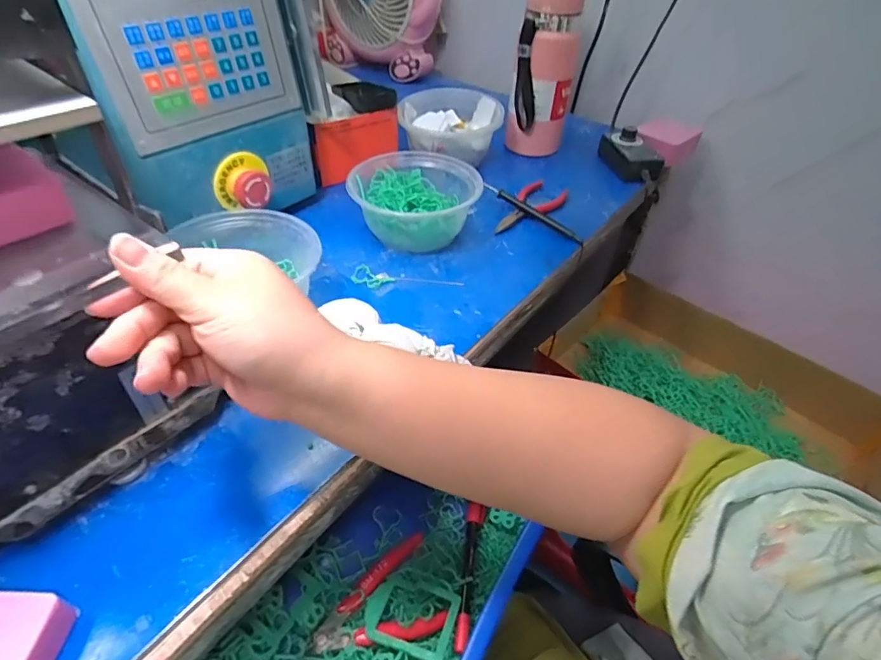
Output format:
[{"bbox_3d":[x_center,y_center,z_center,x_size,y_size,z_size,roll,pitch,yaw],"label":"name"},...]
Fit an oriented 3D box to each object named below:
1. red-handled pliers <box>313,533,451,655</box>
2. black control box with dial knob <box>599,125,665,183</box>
[{"bbox_3d":[-0.051,0.215,0.386,0.101,0.012,0.076,-13,46,-17],"label":"red-handled pliers"},{"bbox_3d":[0.255,-0.236,0.647,0.048,0.042,0.097,-7,45,-11],"label":"black control box with dial knob"}]

